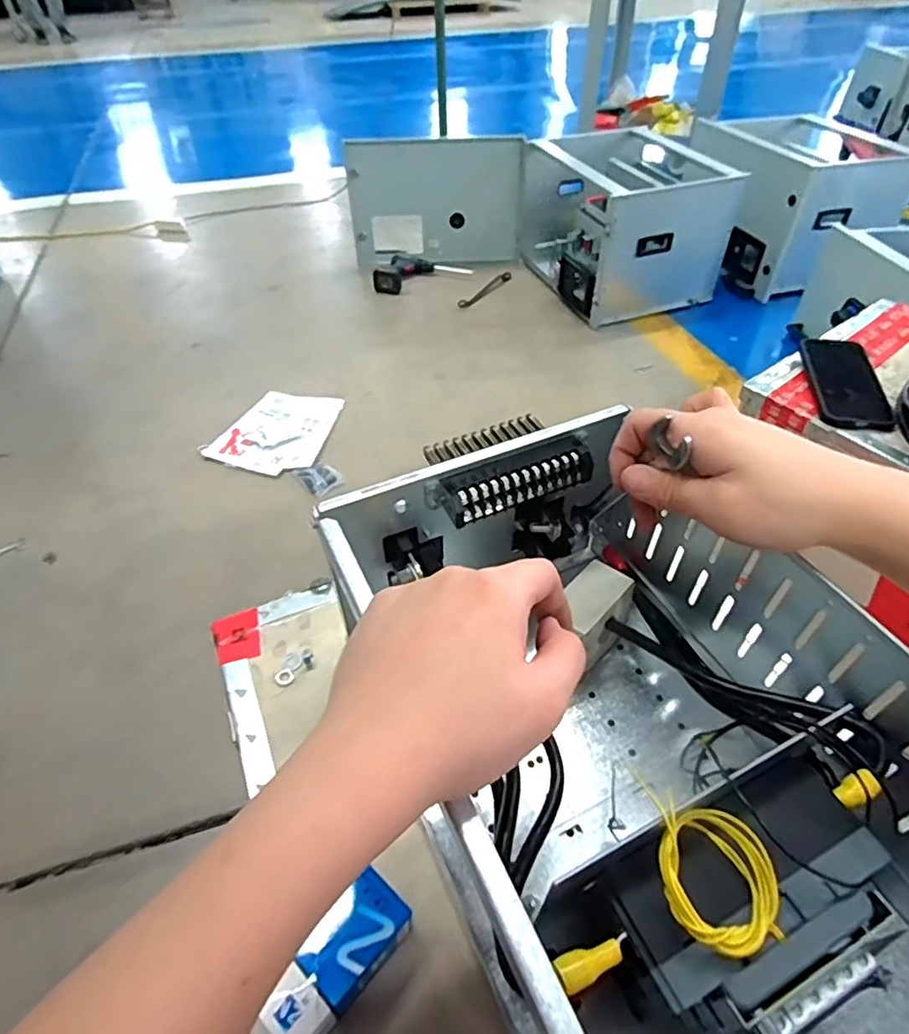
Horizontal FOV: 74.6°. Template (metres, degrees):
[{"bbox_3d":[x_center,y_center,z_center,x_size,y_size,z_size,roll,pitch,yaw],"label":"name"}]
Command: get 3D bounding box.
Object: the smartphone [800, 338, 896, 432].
[{"bbox_3d":[0.485,-0.166,0.735,0.079,0.011,0.165,4,53,8],"label":"smartphone"}]

